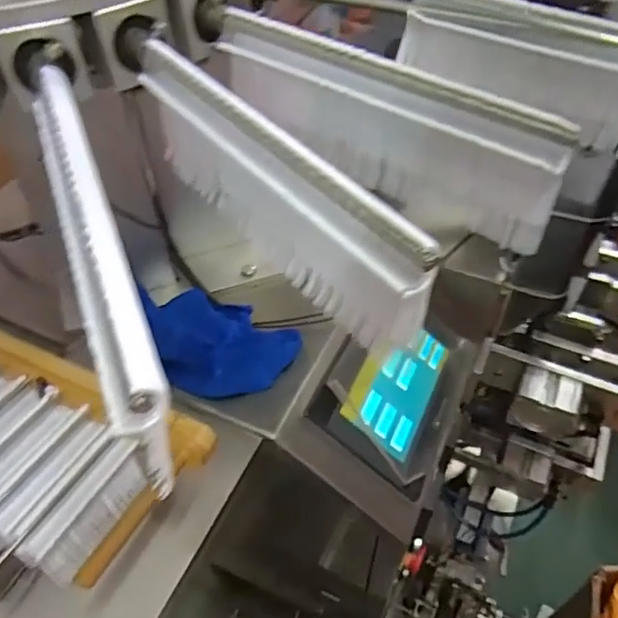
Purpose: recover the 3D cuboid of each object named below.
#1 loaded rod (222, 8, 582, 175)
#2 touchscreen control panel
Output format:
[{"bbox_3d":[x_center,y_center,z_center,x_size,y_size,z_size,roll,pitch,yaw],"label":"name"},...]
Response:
[{"bbox_3d":[0.035,-0.103,0.319,0.209,0.075,0.015,29,56,24],"label":"loaded rod"},{"bbox_3d":[0.093,0.081,0.599,0.154,0.022,0.185,39,56,-14],"label":"touchscreen control panel"}]

